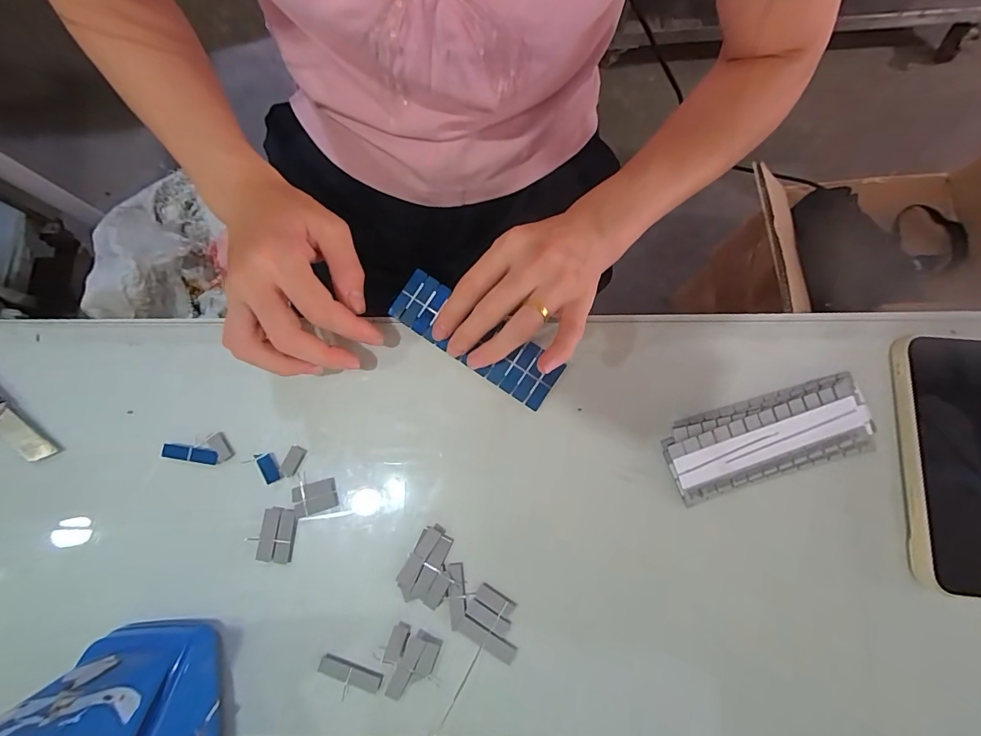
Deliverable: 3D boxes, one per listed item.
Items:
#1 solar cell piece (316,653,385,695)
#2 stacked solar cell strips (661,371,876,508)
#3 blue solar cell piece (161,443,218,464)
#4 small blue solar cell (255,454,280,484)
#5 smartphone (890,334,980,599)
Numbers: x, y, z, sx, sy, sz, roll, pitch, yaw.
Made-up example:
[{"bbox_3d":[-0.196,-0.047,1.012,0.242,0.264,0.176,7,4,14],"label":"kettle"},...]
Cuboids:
[{"bbox_3d":[-0.087,0.189,0.260,0.039,0.004,0.011,17,79,5],"label":"solar cell piece"},{"bbox_3d":[0.181,0.046,0.276,0.131,0.015,0.052,-16,78,-2],"label":"stacked solar cell strips"},{"bbox_3d":[-0.205,0.059,0.287,0.038,0.004,0.009,8,78,3],"label":"blue solar cell piece"},{"bbox_3d":[-0.149,0.068,0.282,0.010,0.004,0.019,-32,79,-5],"label":"small blue solar cell"},{"bbox_3d":[0.304,0.059,0.265,0.078,0.019,0.155,5,78,2],"label":"smartphone"}]

